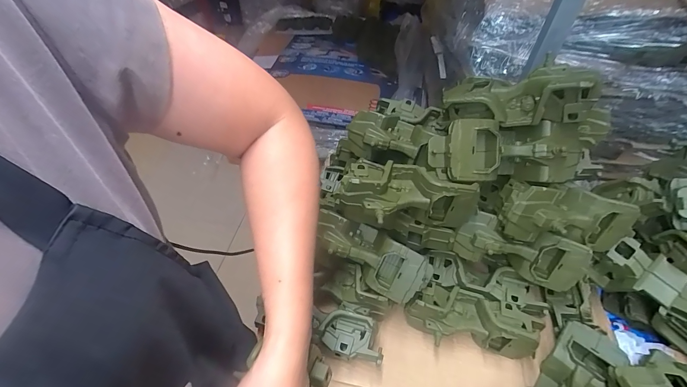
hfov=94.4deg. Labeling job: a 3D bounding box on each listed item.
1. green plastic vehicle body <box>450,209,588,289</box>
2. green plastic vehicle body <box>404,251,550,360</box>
[{"bbox_3d":[0.243,0.084,0.446,0.168,0.077,0.046,13,50,11],"label":"green plastic vehicle body"},{"bbox_3d":[0.198,0.168,0.479,0.189,0.074,0.127,15,50,13],"label":"green plastic vehicle body"}]

